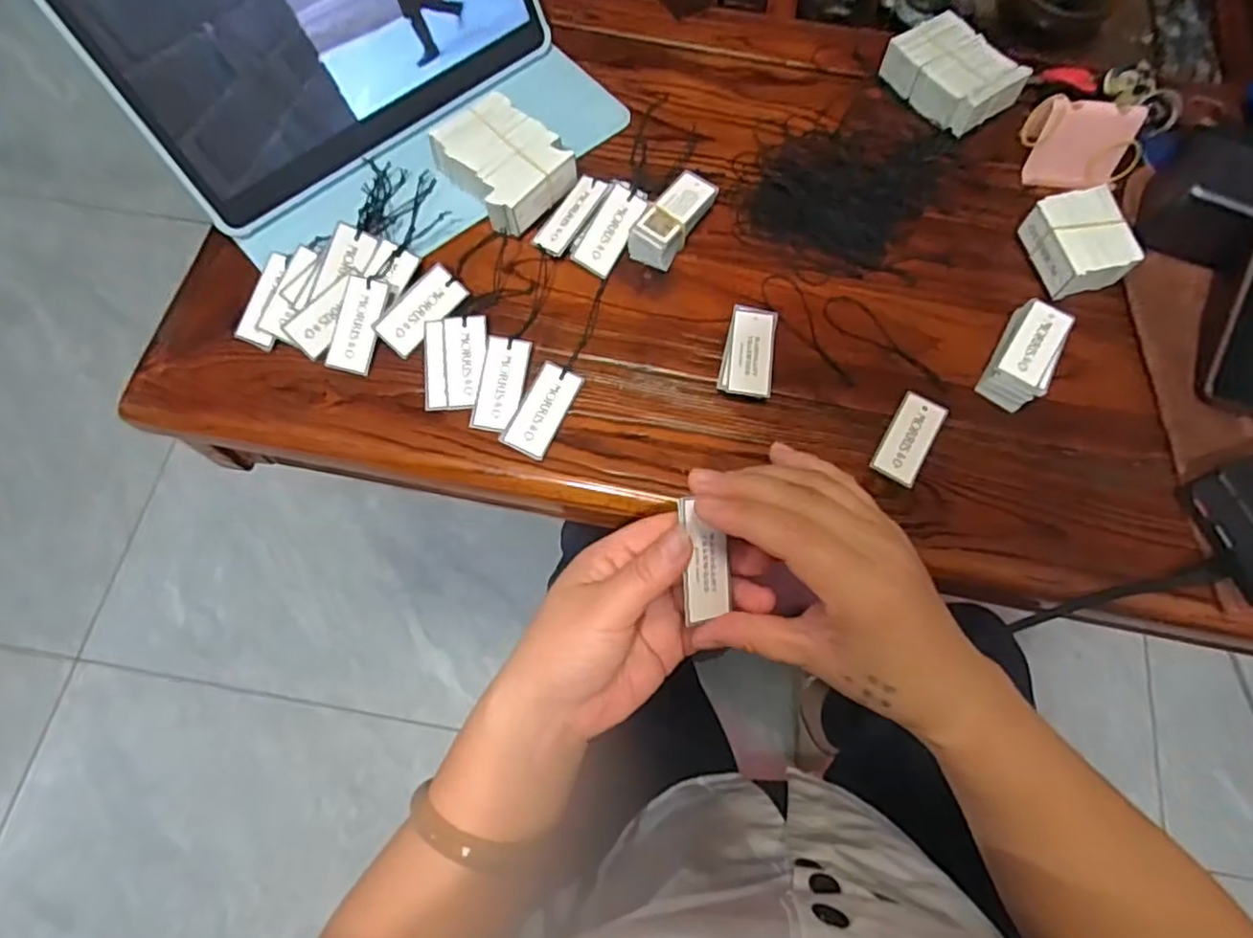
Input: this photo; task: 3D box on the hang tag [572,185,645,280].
[{"bbox_3d":[-0.010,-0.152,0.436,0.025,0.004,0.058,30,84,-2],"label":"hang tag"}]

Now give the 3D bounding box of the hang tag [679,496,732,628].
[{"bbox_3d":[0.036,0.041,0.308,0.023,0.004,0.052,-4,91,-31],"label":"hang tag"}]

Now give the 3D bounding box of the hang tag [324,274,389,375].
[{"bbox_3d":[-0.161,-0.087,0.411,0.027,0.004,0.057,12,86,3],"label":"hang tag"}]

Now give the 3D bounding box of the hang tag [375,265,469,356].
[{"bbox_3d":[-0.125,-0.096,0.418,0.028,0.004,0.057,41,83,3],"label":"hang tag"}]

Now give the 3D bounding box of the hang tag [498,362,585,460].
[{"bbox_3d":[-0.048,-0.034,0.399,0.026,0.004,0.058,25,71,8],"label":"hang tag"}]

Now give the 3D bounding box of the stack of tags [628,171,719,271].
[{"bbox_3d":[0.030,-0.159,0.441,0.029,0.022,0.065,33,72,10],"label":"stack of tags"}]

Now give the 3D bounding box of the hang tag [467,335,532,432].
[{"bbox_3d":[-0.073,-0.050,0.403,0.026,0.004,0.058,10,74,-1],"label":"hang tag"}]

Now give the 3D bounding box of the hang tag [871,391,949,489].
[{"bbox_3d":[0.165,-0.019,0.397,0.026,0.004,0.058,30,71,9],"label":"hang tag"}]

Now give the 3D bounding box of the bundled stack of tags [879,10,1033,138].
[{"bbox_3d":[0.234,-0.285,0.487,0.061,0.027,0.081,-30,73,-12],"label":"bundled stack of tags"}]

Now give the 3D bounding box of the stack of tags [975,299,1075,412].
[{"bbox_3d":[0.236,-0.068,0.406,0.031,0.026,0.061,31,71,10],"label":"stack of tags"}]

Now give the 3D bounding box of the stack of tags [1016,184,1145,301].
[{"bbox_3d":[0.288,-0.143,0.435,0.051,0.026,0.062,-10,70,-6],"label":"stack of tags"}]

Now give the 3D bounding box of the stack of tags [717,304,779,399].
[{"bbox_3d":[0.074,-0.069,0.412,0.029,0.014,0.058,11,69,3],"label":"stack of tags"}]

